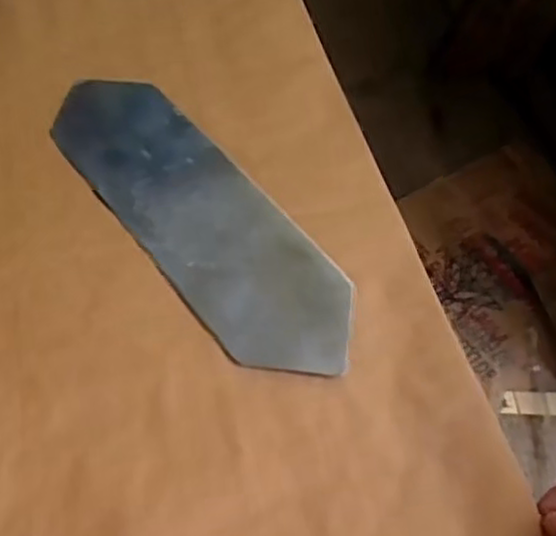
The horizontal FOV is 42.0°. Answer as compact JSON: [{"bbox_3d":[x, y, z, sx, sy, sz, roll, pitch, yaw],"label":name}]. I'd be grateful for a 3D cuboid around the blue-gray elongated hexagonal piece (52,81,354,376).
[{"bbox_3d":[-0.063,-0.044,0.531,0.094,0.008,0.317,-32,59,-20],"label":"blue-gray elongated hexagonal piece"}]

